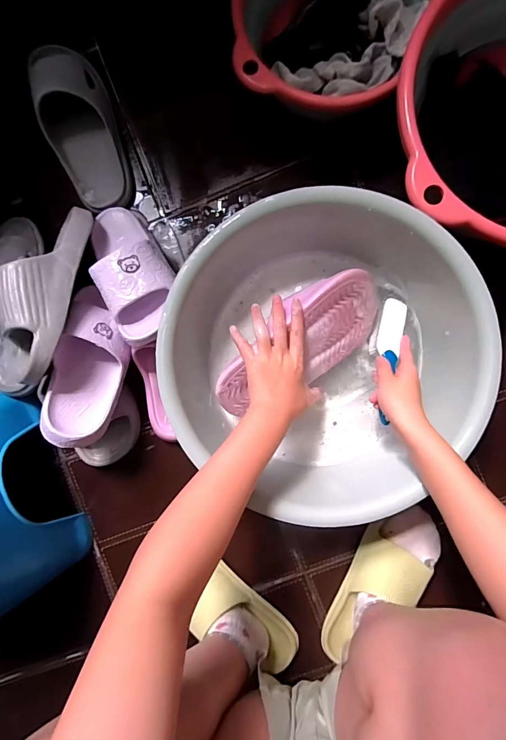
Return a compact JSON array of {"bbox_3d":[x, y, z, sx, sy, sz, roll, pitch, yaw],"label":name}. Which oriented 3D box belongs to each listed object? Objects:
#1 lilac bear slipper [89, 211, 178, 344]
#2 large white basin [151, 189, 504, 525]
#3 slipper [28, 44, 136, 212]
[{"bbox_3d":[-0.174,-0.151,0.494,0.099,0.065,0.238,-24,66,4],"label":"lilac bear slipper"},{"bbox_3d":[0.083,-0.037,0.492,0.381,0.185,0.344,-16,90,4],"label":"large white basin"},{"bbox_3d":[-0.268,-0.379,0.539,0.102,0.061,0.258,-17,90,4],"label":"slipper"}]

